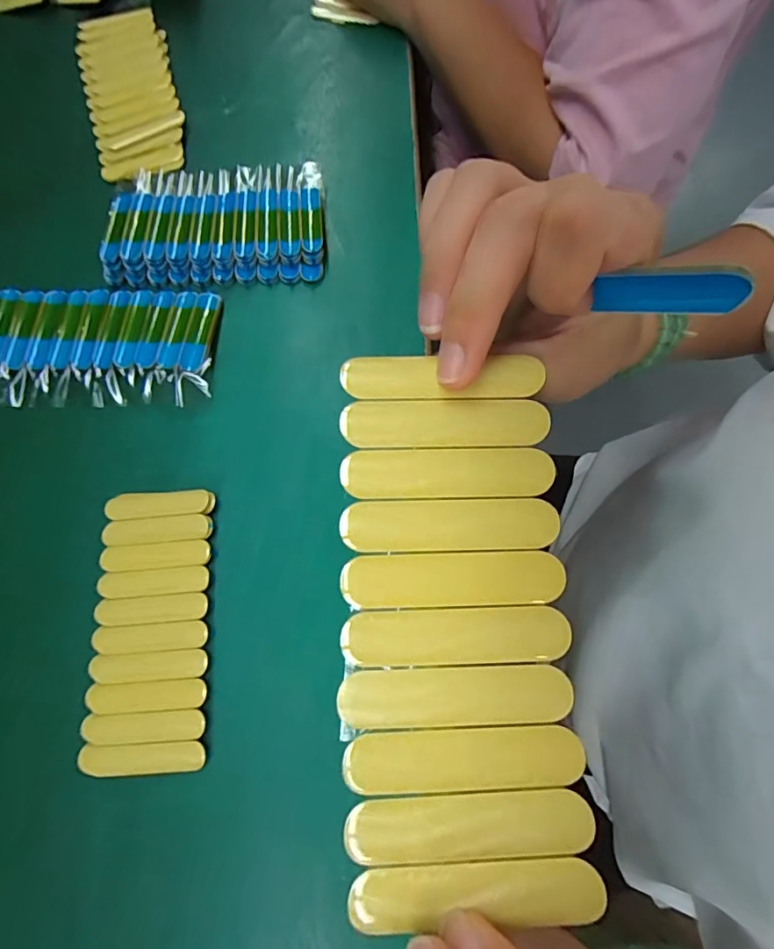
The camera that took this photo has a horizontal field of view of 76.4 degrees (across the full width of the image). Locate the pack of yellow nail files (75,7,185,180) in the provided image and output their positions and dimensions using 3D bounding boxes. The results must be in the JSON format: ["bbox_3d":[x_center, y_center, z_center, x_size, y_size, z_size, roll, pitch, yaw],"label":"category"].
[{"bbox_3d":[-0.209,-0.316,0.398,0.072,0.010,0.179,-17,74,-4],"label":"pack of yellow nail files"}]

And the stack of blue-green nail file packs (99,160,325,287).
[{"bbox_3d":[-0.123,-0.185,0.356,0.152,0.020,0.101,-1,74,1],"label":"stack of blue-green nail file packs"}]

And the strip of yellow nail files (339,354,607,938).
[{"bbox_3d":[0.019,0.037,0.137,0.061,0.004,0.147,-2,78,0],"label":"strip of yellow nail files"}]

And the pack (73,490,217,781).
[{"bbox_3d":[-0.135,0.085,0.282,0.065,0.006,0.149,-3,74,0],"label":"pack"}]

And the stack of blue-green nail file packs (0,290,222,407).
[{"bbox_3d":[-0.193,-0.088,0.330,0.154,0.013,0.082,1,74,2],"label":"stack of blue-green nail file packs"}]

